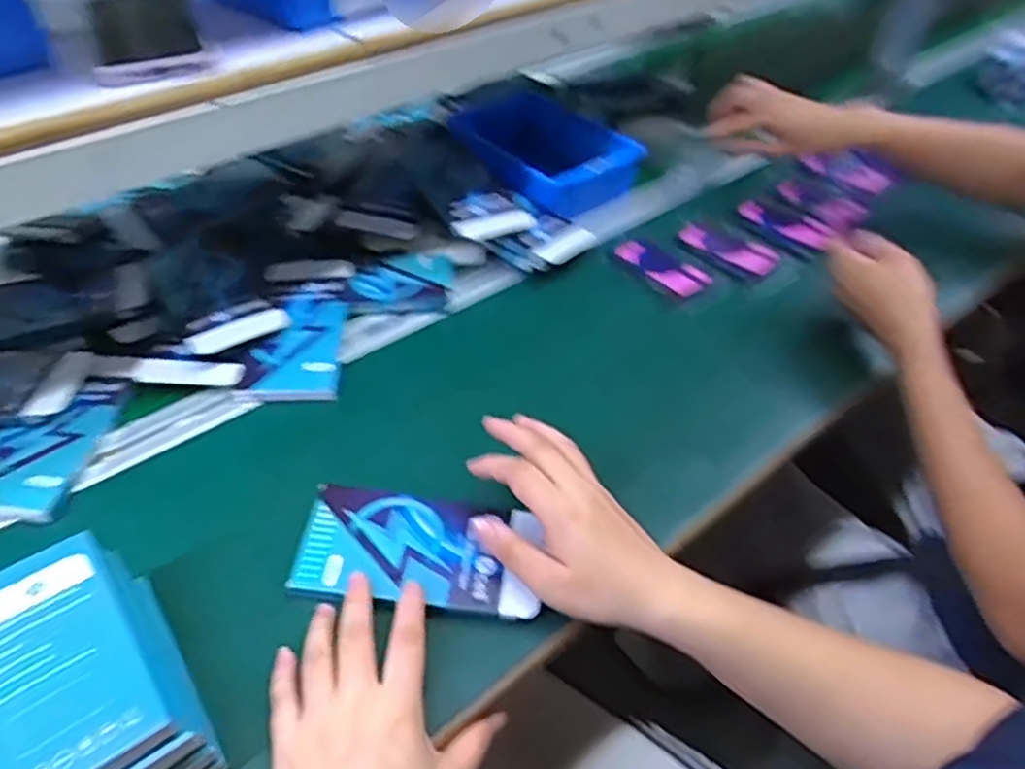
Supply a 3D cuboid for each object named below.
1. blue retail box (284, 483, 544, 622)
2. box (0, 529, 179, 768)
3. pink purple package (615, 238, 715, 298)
[{"bbox_3d":[-0.060,0.106,0.456,0.149,0.012,0.074,5,45,5],"label":"blue retail box"},{"bbox_3d":[-0.227,0.135,0.349,0.076,0.016,0.131,-28,51,-25],"label":"box"},{"bbox_3d":[0.144,-0.114,0.685,0.046,0.006,0.095,-33,54,-29],"label":"pink purple package"}]

